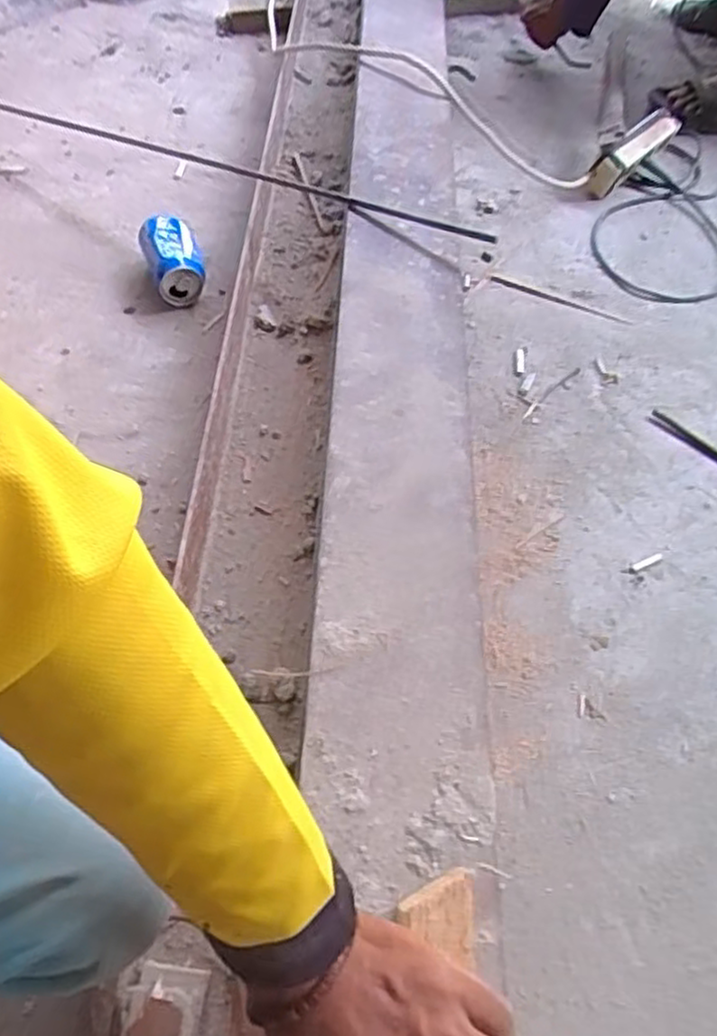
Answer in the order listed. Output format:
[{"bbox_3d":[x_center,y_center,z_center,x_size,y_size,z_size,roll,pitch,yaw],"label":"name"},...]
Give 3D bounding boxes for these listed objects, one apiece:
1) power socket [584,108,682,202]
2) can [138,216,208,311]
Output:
[{"bbox_3d":[0.432,-0.570,1.096,0.044,0.064,0.232,35,63,23],"label":"power socket"},{"bbox_3d":[-0.233,-0.323,0.889,0.068,0.068,0.105,-16,57,-10],"label":"can"}]

